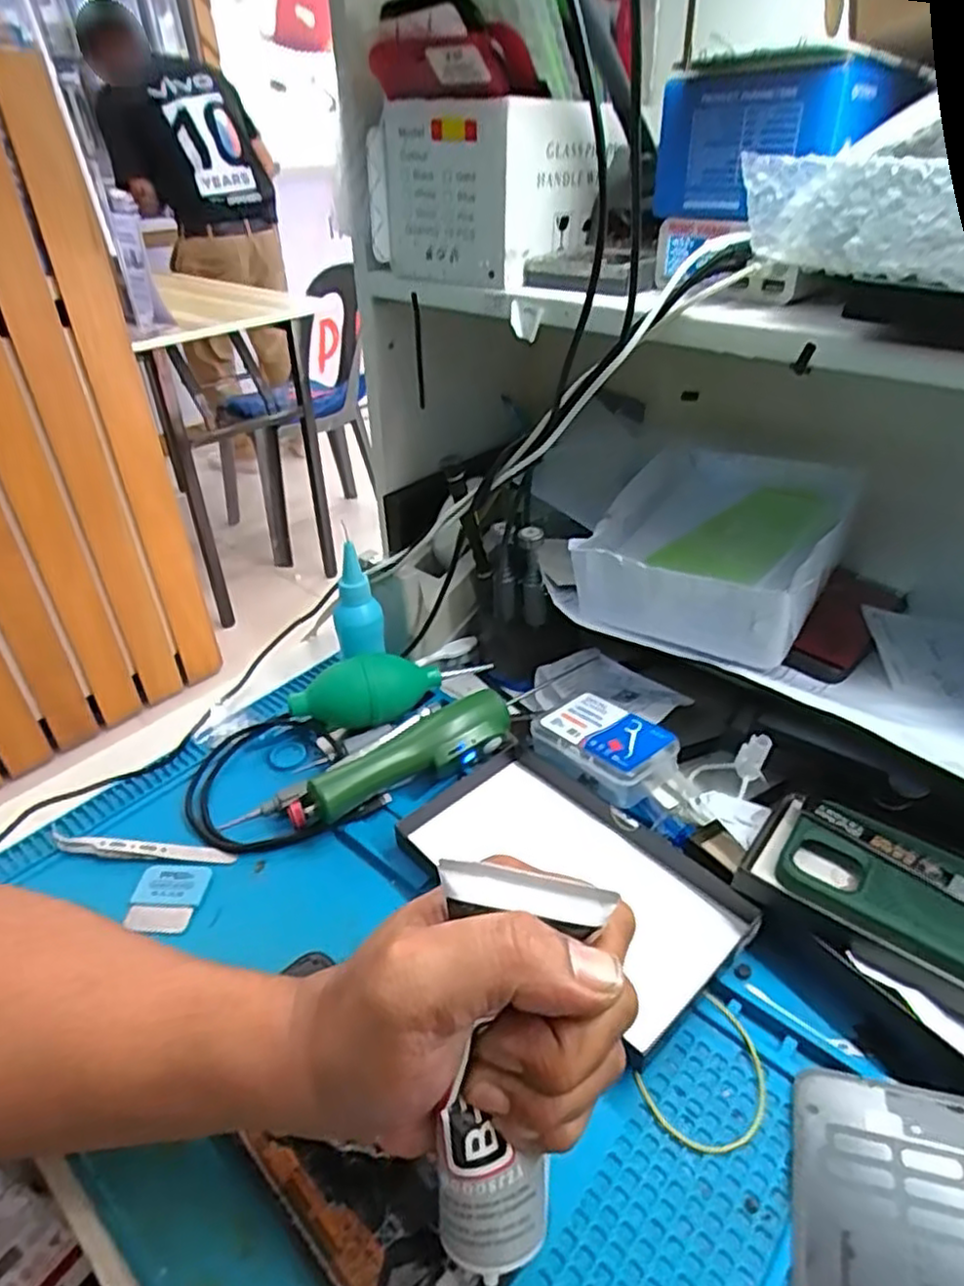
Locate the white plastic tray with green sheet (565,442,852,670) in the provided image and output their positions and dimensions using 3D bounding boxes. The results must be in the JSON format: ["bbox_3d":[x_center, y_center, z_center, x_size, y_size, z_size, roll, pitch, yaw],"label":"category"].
[{"bbox_3d":[0.159,-0.066,0.485,0.140,0.065,0.172,21,41,28],"label":"white plastic tray with green sheet"}]

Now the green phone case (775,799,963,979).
[{"bbox_3d":[0.231,0.128,0.349,0.151,0.009,0.077,20,41,27],"label":"green phone case"}]

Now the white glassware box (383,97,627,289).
[{"bbox_3d":[0.007,-0.281,0.443,0.099,0.090,0.111,30,47,36],"label":"white glassware box"}]

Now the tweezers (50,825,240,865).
[{"bbox_3d":[-0.206,0.122,0.424,0.119,0.007,0.014,4,36,7],"label":"tweezers"}]

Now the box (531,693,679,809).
[{"bbox_3d":[0.076,0.067,0.450,0.056,0.037,0.084,-28,43,-32],"label":"box"}]

